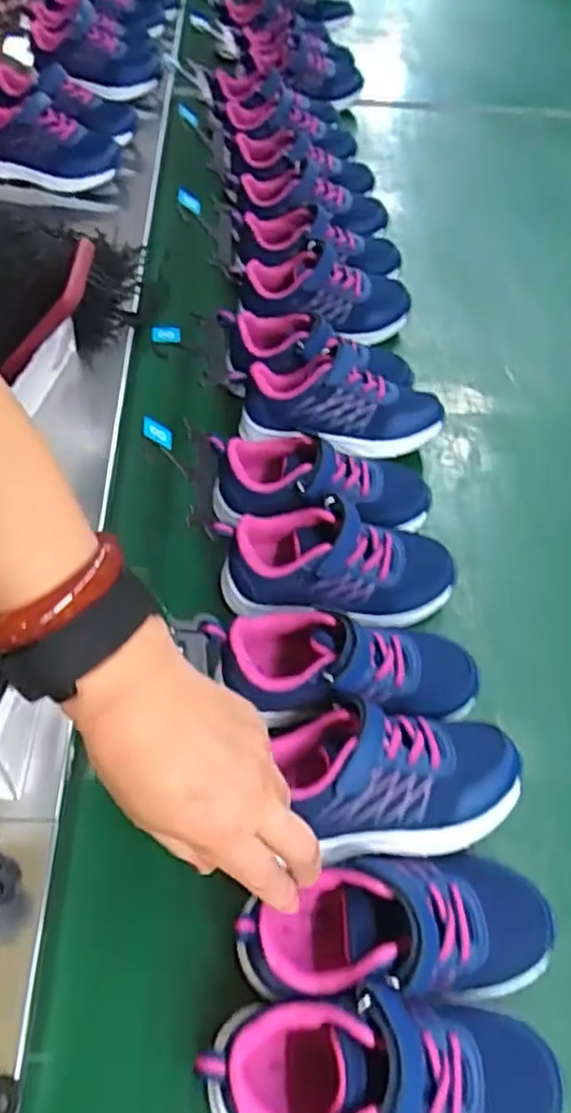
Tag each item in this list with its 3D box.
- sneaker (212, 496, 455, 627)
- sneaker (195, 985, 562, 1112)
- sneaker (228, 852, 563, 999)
[{"bbox_3d":[0.037,0.005,0.516,0.169,0.066,0.067,1,58,3],"label":"sneaker"},{"bbox_3d":[0.049,0.250,0.347,0.166,0.069,0.071,0,58,2],"label":"sneaker"},{"bbox_3d":[0.061,0.197,0.386,0.168,0.067,0.069,1,57,-12],"label":"sneaker"}]

